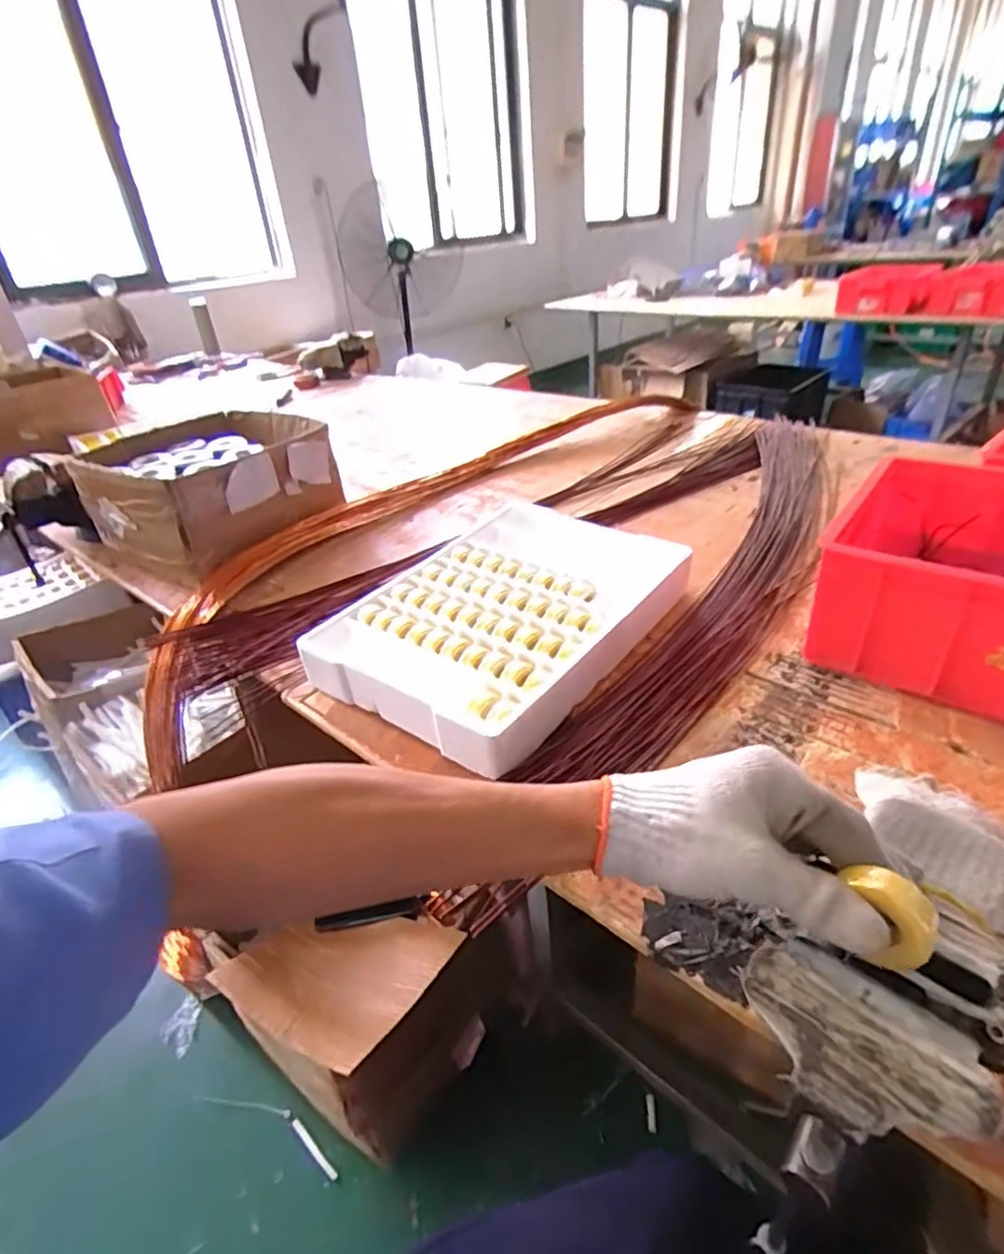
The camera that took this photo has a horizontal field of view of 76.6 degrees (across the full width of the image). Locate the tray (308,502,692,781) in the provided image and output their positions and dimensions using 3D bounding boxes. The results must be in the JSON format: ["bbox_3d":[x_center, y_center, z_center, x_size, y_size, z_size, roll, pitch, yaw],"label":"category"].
[{"bbox_3d":[0.009,-0.017,0.783,0.310,0.069,0.432,20,41,34],"label":"tray"}]

